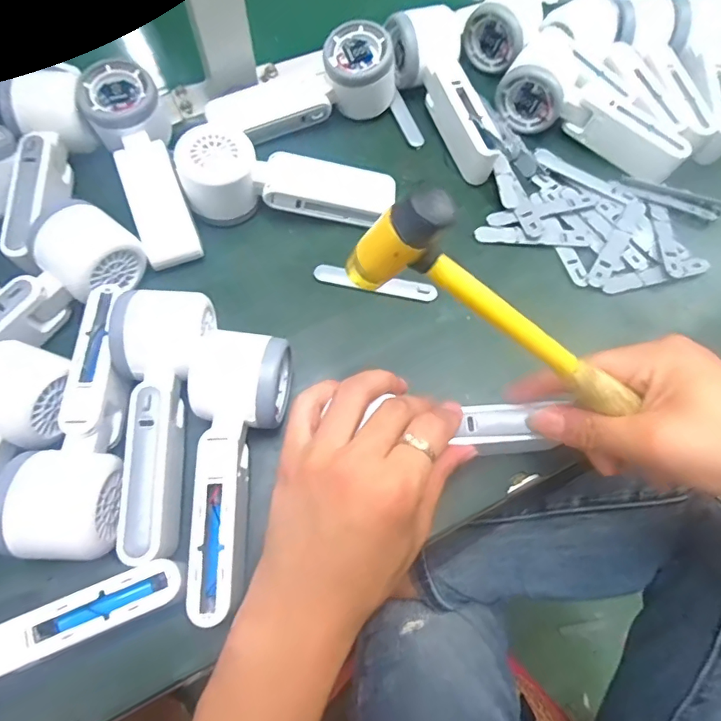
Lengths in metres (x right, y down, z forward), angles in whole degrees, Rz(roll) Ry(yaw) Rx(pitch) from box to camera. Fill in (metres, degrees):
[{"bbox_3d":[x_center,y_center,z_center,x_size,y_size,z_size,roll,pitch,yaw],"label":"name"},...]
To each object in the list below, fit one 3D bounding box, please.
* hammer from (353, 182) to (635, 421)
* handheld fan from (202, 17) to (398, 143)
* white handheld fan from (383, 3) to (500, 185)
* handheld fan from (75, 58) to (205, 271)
[{"bbox_3d":[0.071,-0.018,0.242,0.160,0.056,0.021,33,67,-17],"label":"hammer"},{"bbox_3d":[-0.045,-0.230,0.418,0.165,0.062,0.073,-25,70,-13],"label":"handheld fan"},{"bbox_3d":[0.081,-0.232,0.429,0.055,0.050,0.156,-21,82,-12],"label":"white handheld fan"},{"bbox_3d":[-0.171,-0.153,0.393,0.059,0.048,0.172,-20,84,-11],"label":"handheld fan"}]

